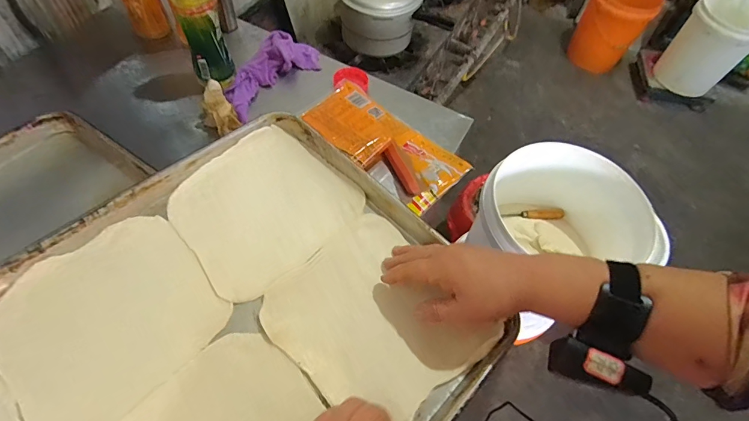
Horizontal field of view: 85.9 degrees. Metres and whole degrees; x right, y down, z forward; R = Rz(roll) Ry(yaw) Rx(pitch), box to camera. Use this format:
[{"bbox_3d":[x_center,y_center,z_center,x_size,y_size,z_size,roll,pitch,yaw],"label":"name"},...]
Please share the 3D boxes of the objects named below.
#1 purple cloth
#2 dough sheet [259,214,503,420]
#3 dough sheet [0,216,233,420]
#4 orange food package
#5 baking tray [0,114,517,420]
[{"bbox_3d":[-0.210,-0.268,0.754,0.132,0.039,0.218,35,62,17],"label":"purple cloth"},{"bbox_3d":[-0.002,0.108,0.413,0.170,0.017,0.192,-36,67,-23],"label":"dough sheet"},{"bbox_3d":[-0.262,0.105,0.397,0.185,0.007,0.181,-37,67,-24],"label":"dough sheet"},{"bbox_3d":[0.005,-0.105,0.659,0.147,0.052,0.281,-38,67,-24],"label":"orange food package"},{"bbox_3d":[-0.196,0.160,0.364,0.588,0.032,0.388,-38,68,-24],"label":"baking tray"}]

